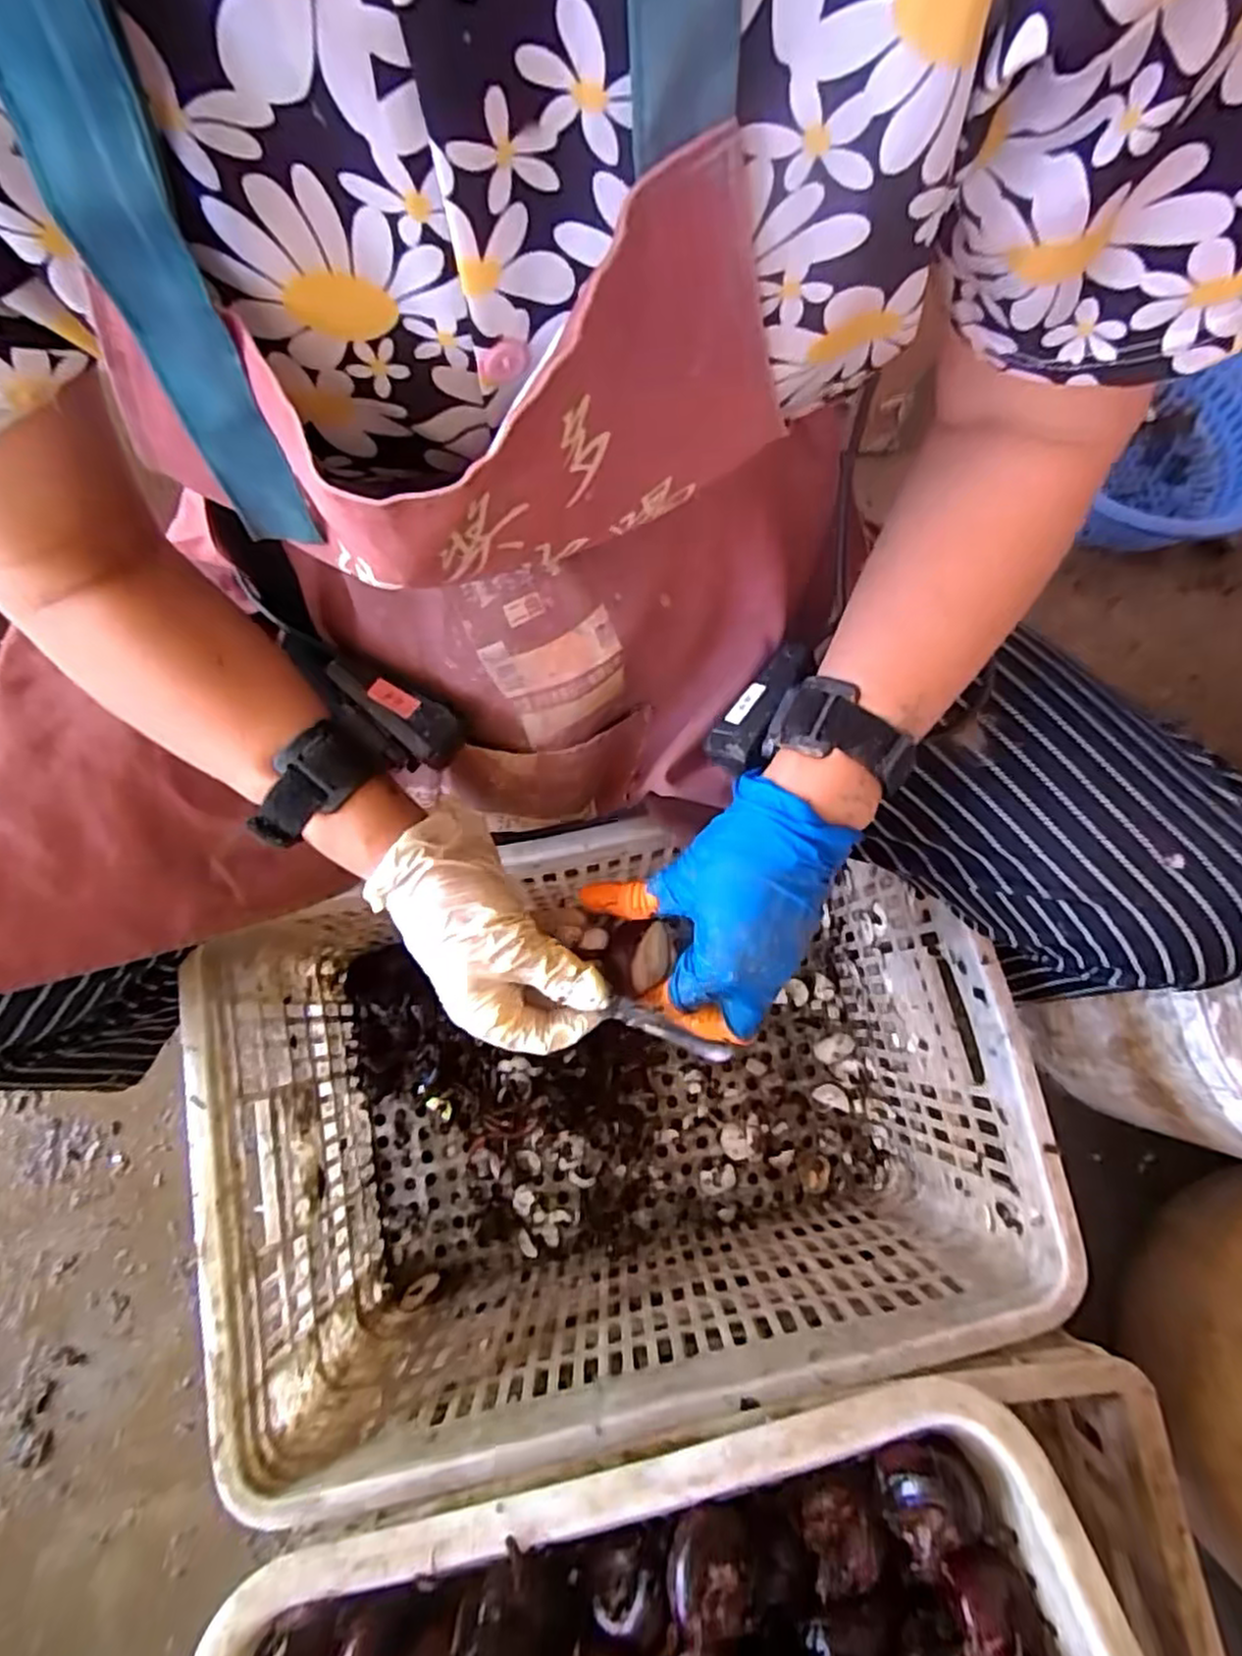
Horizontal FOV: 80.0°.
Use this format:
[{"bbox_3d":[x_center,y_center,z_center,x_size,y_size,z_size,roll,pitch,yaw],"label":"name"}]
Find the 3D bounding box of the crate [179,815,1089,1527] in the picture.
[{"bbox_3d":[-0.004,0.203,0.585,0.505,0.286,0.337,-12,78,-3],"label":"crate"}]

